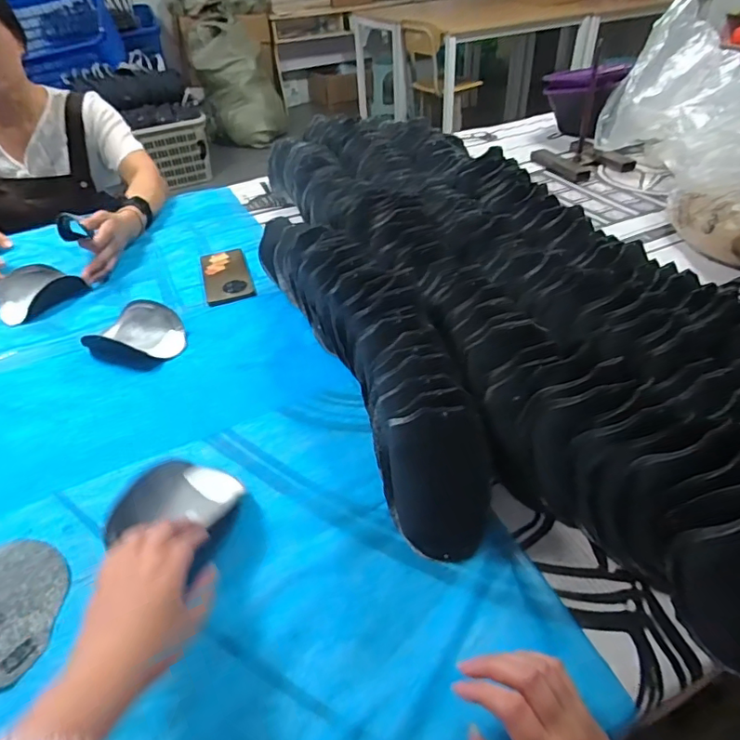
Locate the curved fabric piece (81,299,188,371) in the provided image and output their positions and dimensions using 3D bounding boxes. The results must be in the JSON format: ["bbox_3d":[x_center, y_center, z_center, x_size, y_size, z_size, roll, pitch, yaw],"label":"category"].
[{"bbox_3d":[-0.323,-0.051,0.739,0.116,0.038,0.107,15,45,22],"label":"curved fabric piece"}]

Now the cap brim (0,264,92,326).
[{"bbox_3d":[-0.556,-0.132,0.855,0.100,0.047,0.124,30,52,34],"label":"cap brim"}]

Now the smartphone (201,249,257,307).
[{"bbox_3d":[-0.247,-0.166,0.896,0.077,0.010,0.161,-15,42,-11],"label":"smartphone"}]

